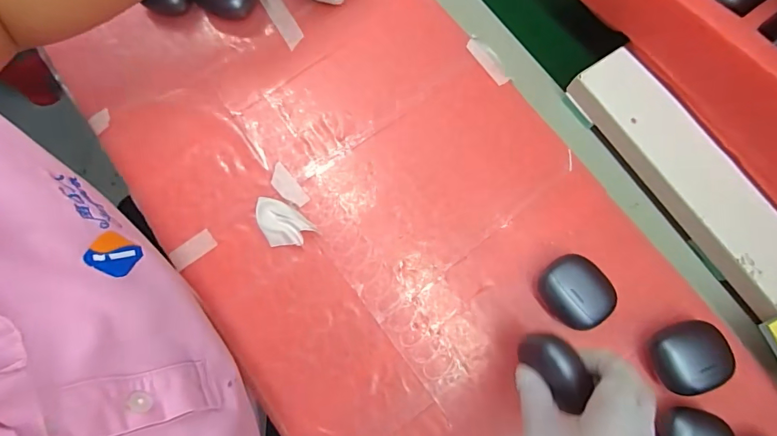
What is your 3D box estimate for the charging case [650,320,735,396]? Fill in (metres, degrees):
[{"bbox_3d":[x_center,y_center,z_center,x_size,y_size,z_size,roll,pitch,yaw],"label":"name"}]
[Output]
[{"bbox_3d":[0.239,0.111,0.327,0.054,0.021,0.049,-21,79,-4],"label":"charging case"}]

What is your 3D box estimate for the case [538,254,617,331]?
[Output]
[{"bbox_3d":[0.154,0.061,0.339,0.048,0.023,0.056,-35,80,-7],"label":"case"}]

